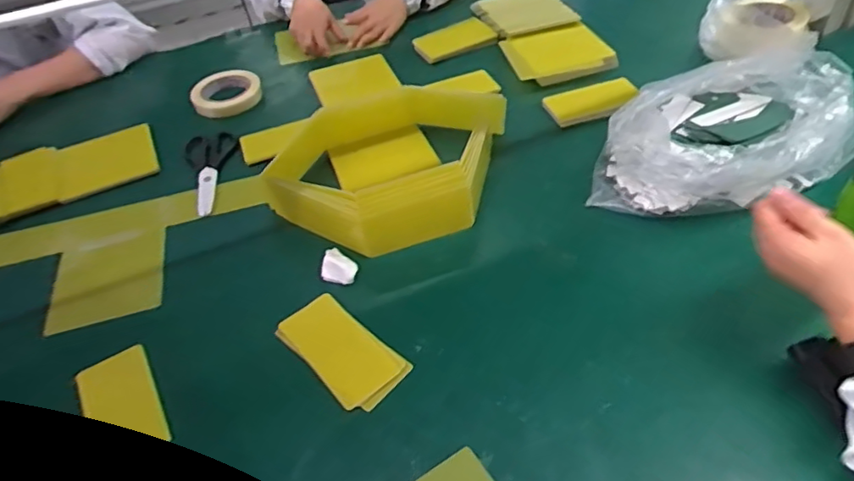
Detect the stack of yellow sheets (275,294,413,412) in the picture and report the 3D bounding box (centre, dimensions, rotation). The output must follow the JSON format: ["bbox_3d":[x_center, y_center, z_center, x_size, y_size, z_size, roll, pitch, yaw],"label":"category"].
[{"bbox_3d":[-0.094,0.114,0.608,0.145,0.014,0.075,31,56,32],"label":"stack of yellow sheets"}]

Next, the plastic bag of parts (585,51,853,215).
[{"bbox_3d":[0.390,-0.137,0.752,0.379,0.095,0.189,-20,47,-13],"label":"plastic bag of parts"}]

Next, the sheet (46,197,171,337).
[{"bbox_3d":[-0.408,0.021,0.747,0.137,0.011,0.202,-16,46,-9],"label":"sheet"}]

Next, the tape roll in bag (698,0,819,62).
[{"bbox_3d":[0.534,-0.347,0.925,0.162,0.068,0.162,19,51,24],"label":"tape roll in bag"}]

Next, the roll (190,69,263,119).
[{"bbox_3d":[-0.341,-0.249,0.976,0.104,0.032,0.109,-4,45,4],"label":"roll"}]

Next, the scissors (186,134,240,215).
[{"bbox_3d":[-0.317,-0.101,0.845,0.073,0.018,0.168,-6,53,-13],"label":"scissors"}]

